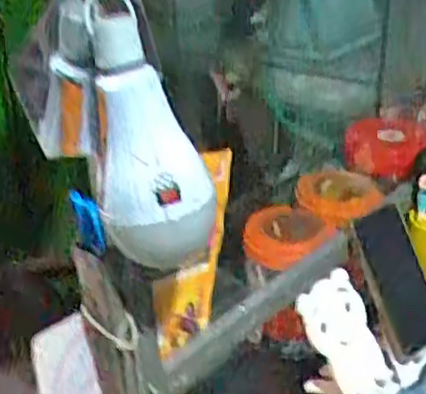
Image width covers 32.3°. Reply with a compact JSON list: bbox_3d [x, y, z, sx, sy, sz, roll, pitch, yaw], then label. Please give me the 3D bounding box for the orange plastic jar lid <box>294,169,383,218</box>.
[{"bbox_3d":[0.156,-0.001,0.905,0.103,0.018,0.112,4,28,11],"label":"orange plastic jar lid"}]

